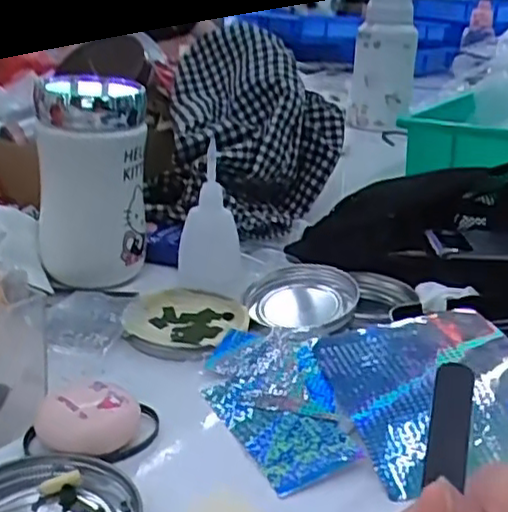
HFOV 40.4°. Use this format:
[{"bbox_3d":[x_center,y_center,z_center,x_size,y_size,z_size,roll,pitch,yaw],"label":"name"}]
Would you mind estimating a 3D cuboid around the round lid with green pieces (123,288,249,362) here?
[{"bbox_3d":[-0.045,0.043,0.451,0.078,0.012,0.082,2,22,-1],"label":"round lid with green pieces"}]

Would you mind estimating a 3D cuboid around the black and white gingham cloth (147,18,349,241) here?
[{"bbox_3d":[-0.006,-0.113,0.636,0.166,0.160,0.159,3,22,2],"label":"black and white gingham cloth"}]

